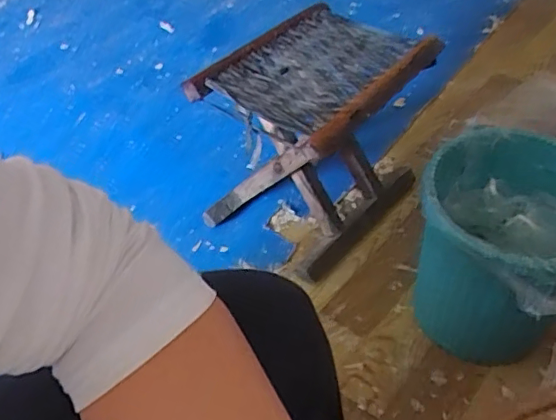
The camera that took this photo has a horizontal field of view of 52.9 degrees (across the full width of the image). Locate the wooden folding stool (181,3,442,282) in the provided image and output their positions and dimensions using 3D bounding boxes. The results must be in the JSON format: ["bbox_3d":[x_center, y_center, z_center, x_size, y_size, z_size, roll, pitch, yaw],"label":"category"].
[{"bbox_3d":[0.069,-0.126,1.000,0.276,0.331,0.340,32,54,28],"label":"wooden folding stool"}]

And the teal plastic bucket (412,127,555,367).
[{"bbox_3d":[0.317,0.060,0.818,0.244,0.260,0.267,-1,46,1],"label":"teal plastic bucket"}]

